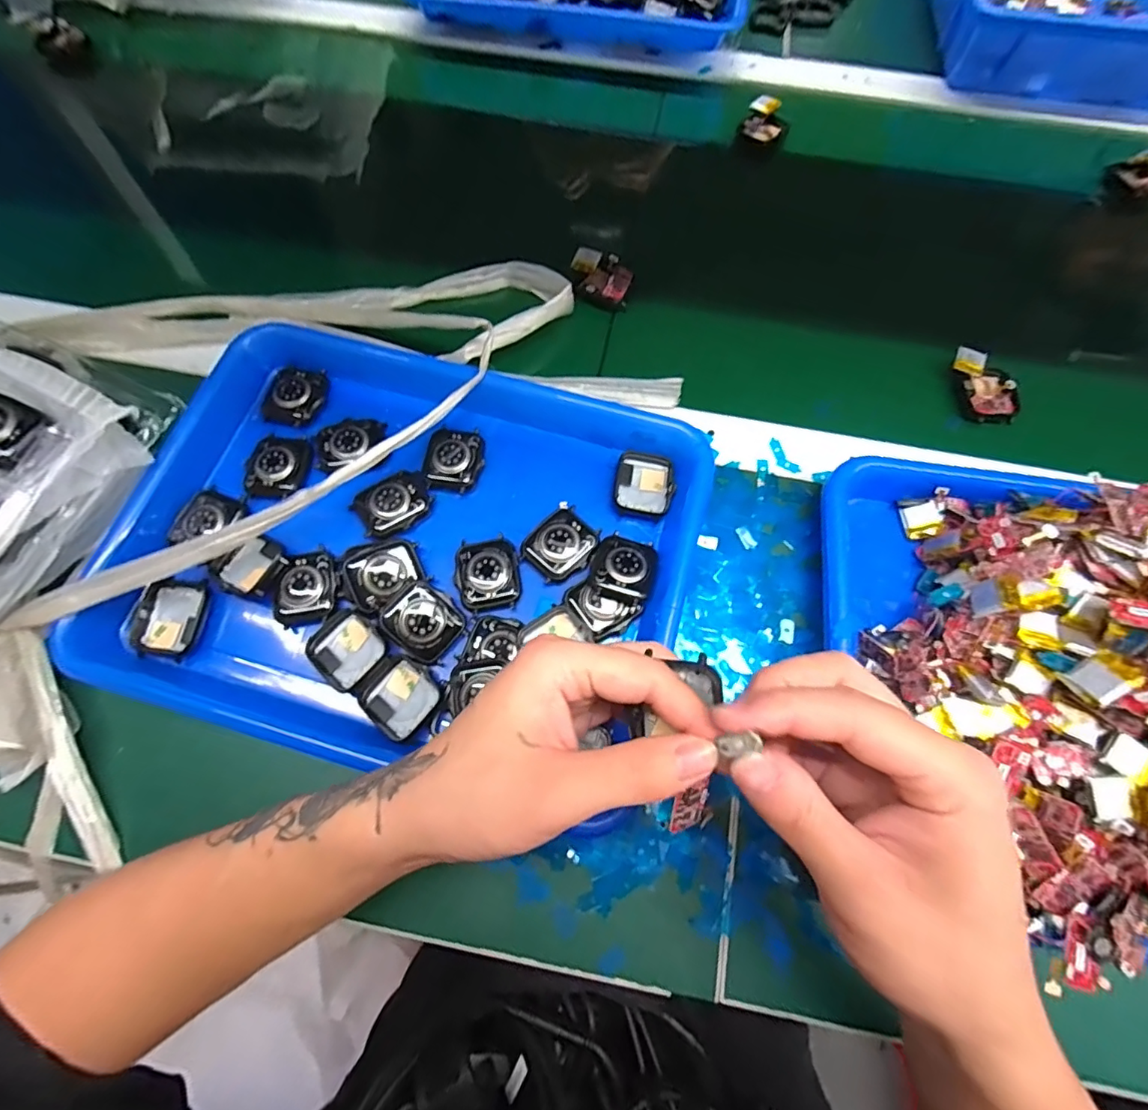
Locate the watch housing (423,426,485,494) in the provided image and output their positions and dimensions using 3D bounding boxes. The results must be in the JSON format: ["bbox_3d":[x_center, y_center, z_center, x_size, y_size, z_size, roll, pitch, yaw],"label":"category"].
[{"bbox_3d":[-0.079,-0.064,0.350,0.037,0.013,0.044,8,70,3],"label":"watch housing"}]

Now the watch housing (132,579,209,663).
[{"bbox_3d":[-0.235,0.037,0.310,0.036,0.015,0.045,8,70,3],"label":"watch housing"}]

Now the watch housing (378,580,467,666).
[{"bbox_3d":[-0.088,0.039,0.307,0.041,0.011,0.036,41,74,-9],"label":"watch housing"}]

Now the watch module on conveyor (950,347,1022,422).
[{"bbox_3d":[0.301,-0.123,0.382,0.045,0.014,0.055,1,70,0],"label":"watch module on conveyor"}]

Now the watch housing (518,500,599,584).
[{"bbox_3d":[-0.007,-0.007,0.330,0.038,0.013,0.046,42,75,13],"label":"watch housing"}]

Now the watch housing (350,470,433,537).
[{"bbox_3d":[-0.116,-0.033,0.337,0.046,0.012,0.035,-33,74,-11],"label":"watch housing"}]

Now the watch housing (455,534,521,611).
[{"bbox_3d":[-0.053,0.011,0.323,0.037,0.011,0.044,-7,70,-3],"label":"watch housing"}]

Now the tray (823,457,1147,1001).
[{"bbox_3d":[0.310,0.071,0.274,0.334,0.082,0.265,3,70,1],"label":"tray"}]

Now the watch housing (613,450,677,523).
[{"bbox_3d":[0.046,-0.046,0.344,0.037,0.007,0.044,11,71,4],"label":"watch housing"}]

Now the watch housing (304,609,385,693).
[{"bbox_3d":[-0.132,0.056,0.305,0.042,0.012,0.036,38,75,12],"label":"watch housing"}]

